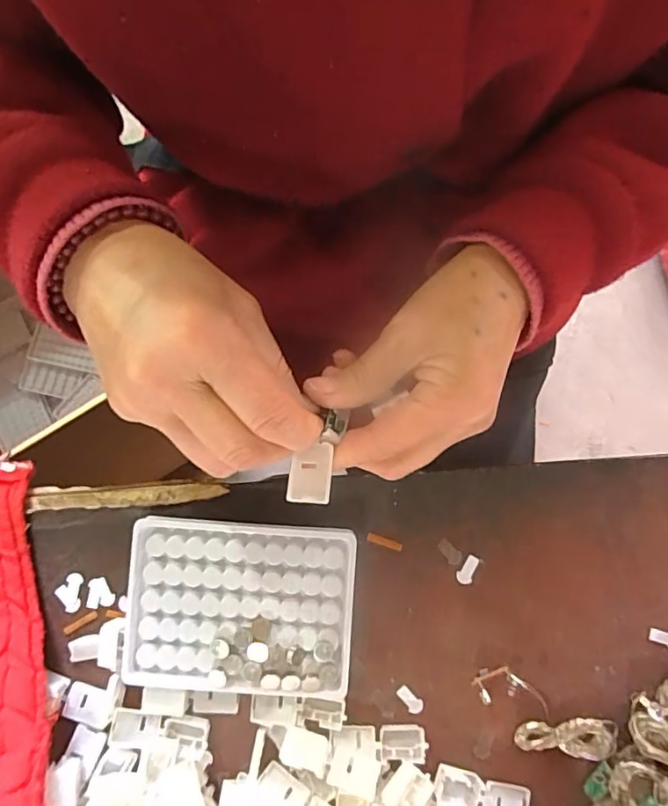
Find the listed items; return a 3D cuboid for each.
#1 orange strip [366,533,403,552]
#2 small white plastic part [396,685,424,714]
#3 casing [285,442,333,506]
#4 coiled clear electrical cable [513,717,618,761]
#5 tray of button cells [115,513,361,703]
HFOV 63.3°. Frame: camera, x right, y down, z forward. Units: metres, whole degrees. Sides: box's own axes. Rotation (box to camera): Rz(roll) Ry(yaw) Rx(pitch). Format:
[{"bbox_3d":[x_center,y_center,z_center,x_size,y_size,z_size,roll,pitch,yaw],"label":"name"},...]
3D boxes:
[{"bbox_3d":[0.031,0.085,0.332,0.022,0.004,0.005,18,84,2],"label":"orange strip"},{"bbox_3d":[0.046,0.177,0.324,0.009,0.004,0.017,-37,85,-4],"label":"small white plastic part"},{"bbox_3d":[-0.011,0.032,0.245,0.019,0.007,0.027,7,80,1],"label":"casing"},{"bbox_3d":[0.134,0.194,0.315,0.057,0.009,0.021,3,84,1],"label":"coiled clear electrical cable"},{"bbox_3d":[-0.055,0.119,0.321,0.128,0.020,0.095,4,84,1],"label":"tray of button cells"}]

